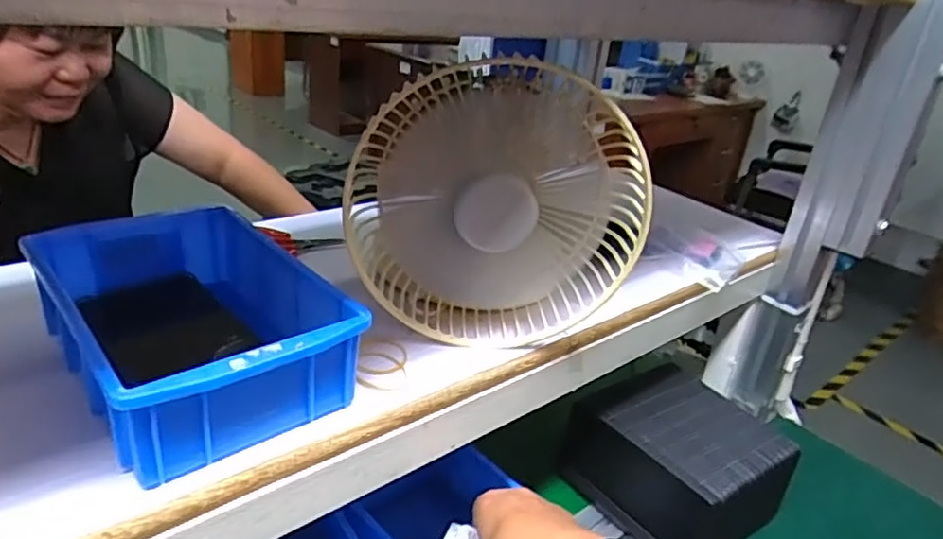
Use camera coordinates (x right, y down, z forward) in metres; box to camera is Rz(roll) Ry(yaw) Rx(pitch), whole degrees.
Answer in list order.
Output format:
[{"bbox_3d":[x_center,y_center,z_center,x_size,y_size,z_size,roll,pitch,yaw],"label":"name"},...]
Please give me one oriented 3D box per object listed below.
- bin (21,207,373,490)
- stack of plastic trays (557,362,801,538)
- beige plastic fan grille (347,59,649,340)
[{"bbox_3d":[-0.168,0.030,0.381,0.125,0.061,0.202,-16,33,-39],"label":"bin"},{"bbox_3d":[0.203,0.193,0.632,0.148,0.104,0.171,-15,33,-35],"label":"stack of plastic trays"},{"bbox_3d":[0.017,-0.042,0.434,0.195,0.184,0.059,4,25,-5],"label":"beige plastic fan grille"}]

